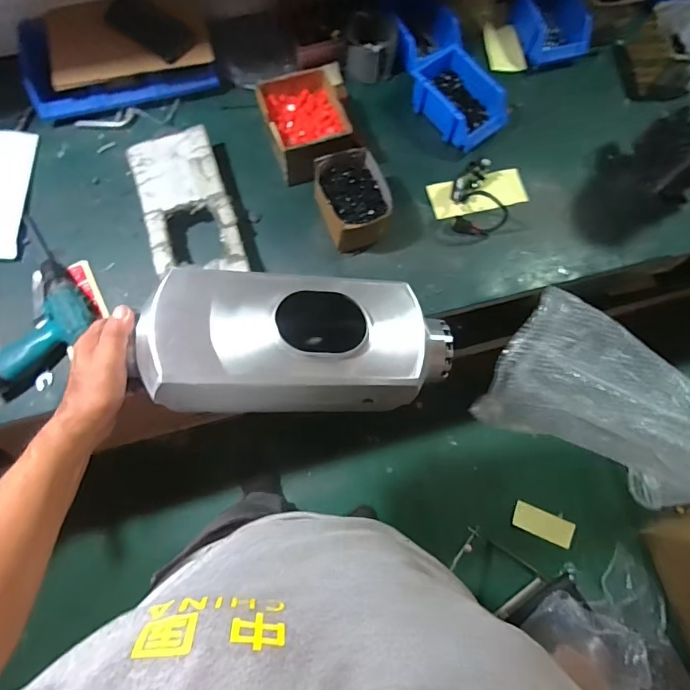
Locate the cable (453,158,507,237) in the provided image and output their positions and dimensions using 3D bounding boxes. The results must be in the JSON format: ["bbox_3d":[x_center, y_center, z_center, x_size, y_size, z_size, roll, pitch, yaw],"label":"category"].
[{"bbox_3d":[0.254,-0.282,0.847,0.100,0.061,0.138,2,74,0],"label":"cable"}]

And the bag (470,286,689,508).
[{"bbox_3d":[0.422,0.115,0.632,0.421,0.148,0.174,31,76,14],"label":"bag"}]

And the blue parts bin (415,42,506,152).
[{"bbox_3d":[0.229,-0.491,0.898,0.121,0.068,0.184,-39,78,-11],"label":"blue parts bin"}]

